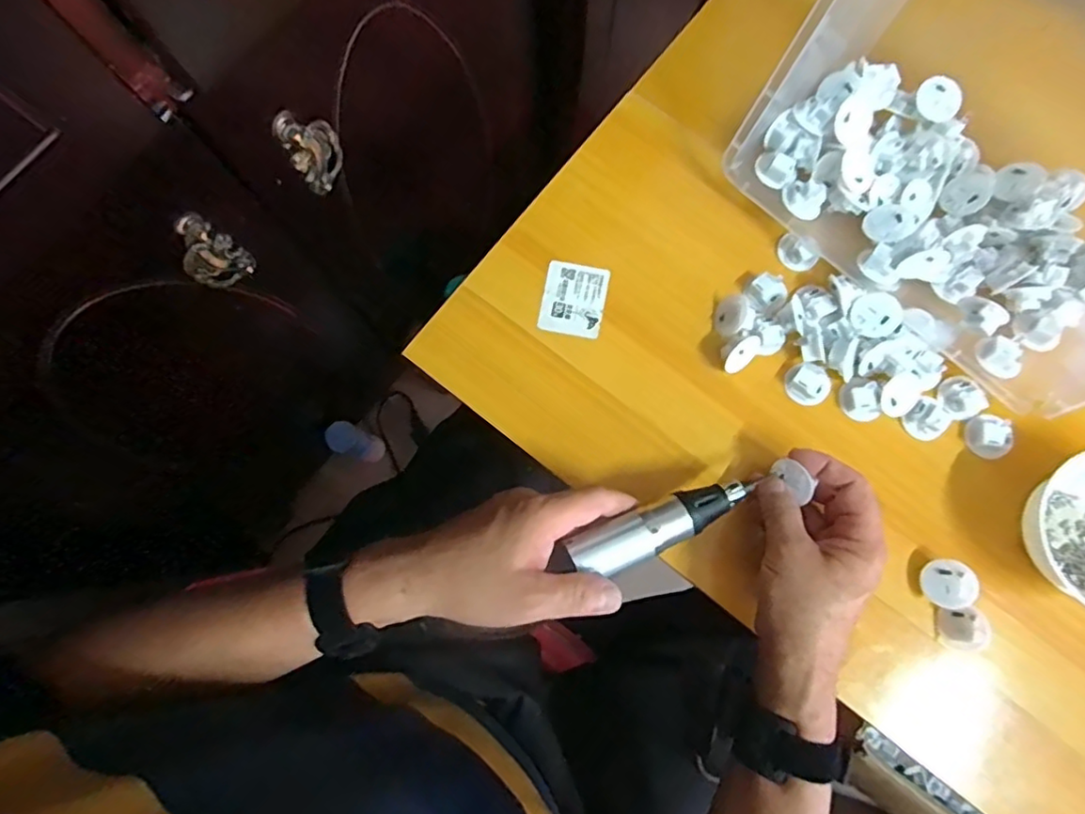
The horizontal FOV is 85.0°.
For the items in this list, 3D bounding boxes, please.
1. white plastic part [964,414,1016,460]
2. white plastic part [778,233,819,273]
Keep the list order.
[{"bbox_3d":[0.337,0.022,0.446,0.026,0.016,0.032,-6,80,-1],"label":"white plastic part"},{"bbox_3d":[0.208,-0.126,0.480,0.029,0.017,0.027,0,80,0],"label":"white plastic part"}]

